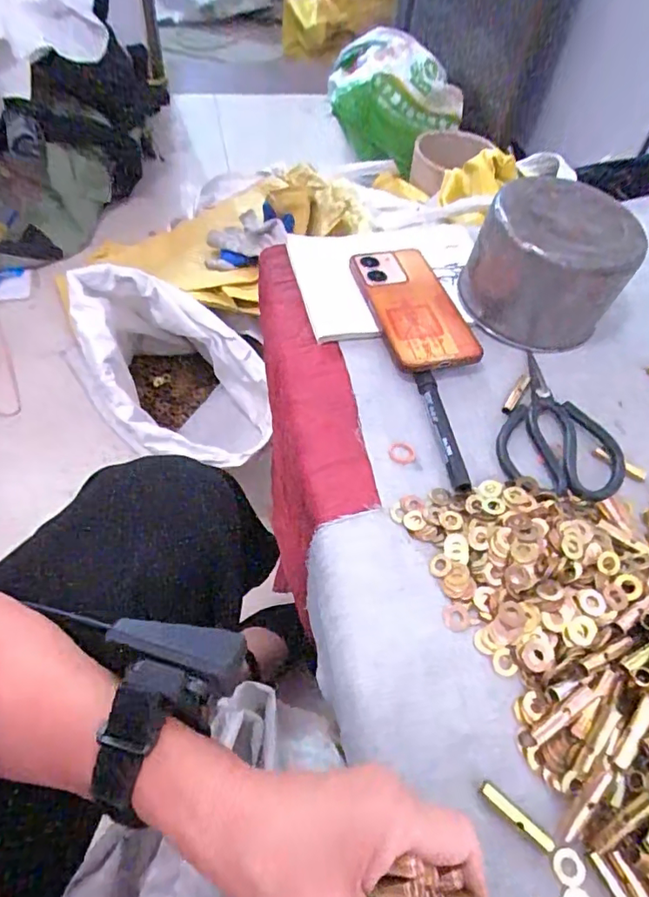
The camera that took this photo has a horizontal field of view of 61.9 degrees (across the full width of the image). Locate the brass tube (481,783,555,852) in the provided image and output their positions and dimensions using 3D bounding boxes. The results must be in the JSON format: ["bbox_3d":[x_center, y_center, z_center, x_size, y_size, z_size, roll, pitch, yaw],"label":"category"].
[{"bbox_3d":[0.104,0.200,0.294,0.043,0.006,0.006,36,61,20],"label":"brass tube"}]

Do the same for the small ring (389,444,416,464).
[{"bbox_3d":[0.062,0.005,0.432,0.021,0.007,0.016,12,54,4],"label":"small ring"}]

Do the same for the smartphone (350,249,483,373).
[{"bbox_3d":[0.080,-0.134,0.503,0.069,0.015,0.158,-20,60,-2],"label":"smartphone"}]

